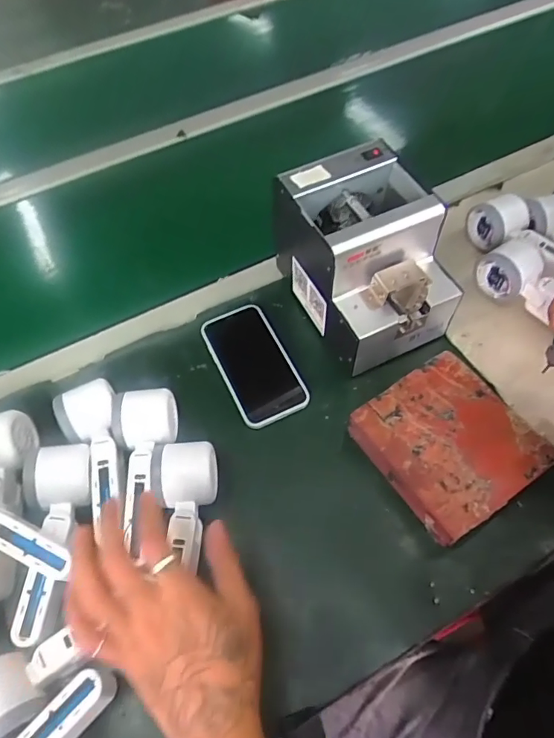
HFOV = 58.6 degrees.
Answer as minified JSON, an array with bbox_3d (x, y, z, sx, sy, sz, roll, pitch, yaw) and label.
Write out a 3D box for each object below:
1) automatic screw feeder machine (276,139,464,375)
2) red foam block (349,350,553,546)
[{"bbox_3d":[0.097,-0.117,0.532,0.129,0.153,0.174,-24,60,-10],"label":"automatic screw feeder machine"},{"bbox_3d":[0.165,0.074,0.480,0.133,0.043,0.143,-31,61,-14],"label":"red foam block"}]

